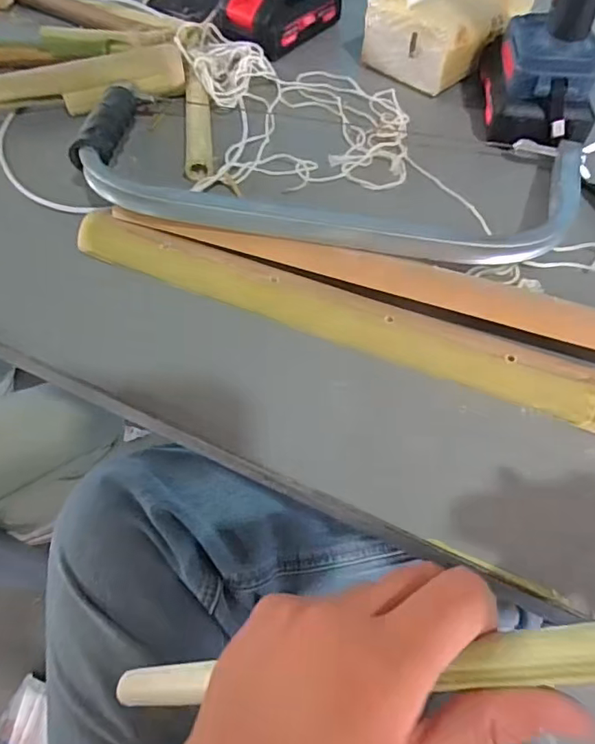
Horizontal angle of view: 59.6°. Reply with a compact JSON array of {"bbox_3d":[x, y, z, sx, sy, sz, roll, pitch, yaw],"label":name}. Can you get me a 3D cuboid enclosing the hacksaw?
[{"bbox_3d":[0.021,-0.135,0.351,0.345,0.024,0.143,9,58,4],"label":"hacksaw"}]

